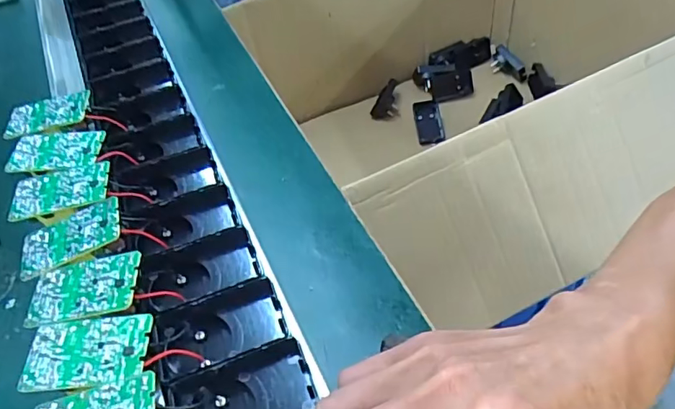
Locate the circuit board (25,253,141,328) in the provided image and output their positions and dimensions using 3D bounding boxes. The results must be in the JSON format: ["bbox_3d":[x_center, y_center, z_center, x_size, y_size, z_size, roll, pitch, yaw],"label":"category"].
[{"bbox_3d":[-0.142,0.047,0.292,0.062,0.010,0.037,-7,50,3],"label":"circuit board"}]

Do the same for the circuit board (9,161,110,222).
[{"bbox_3d":[-0.185,-0.011,0.348,0.062,0.004,0.038,-12,50,-2],"label":"circuit board"}]

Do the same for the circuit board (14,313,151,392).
[{"bbox_3d":[-0.129,0.076,0.268,0.063,0.004,0.037,-7,50,2],"label":"circuit board"}]

